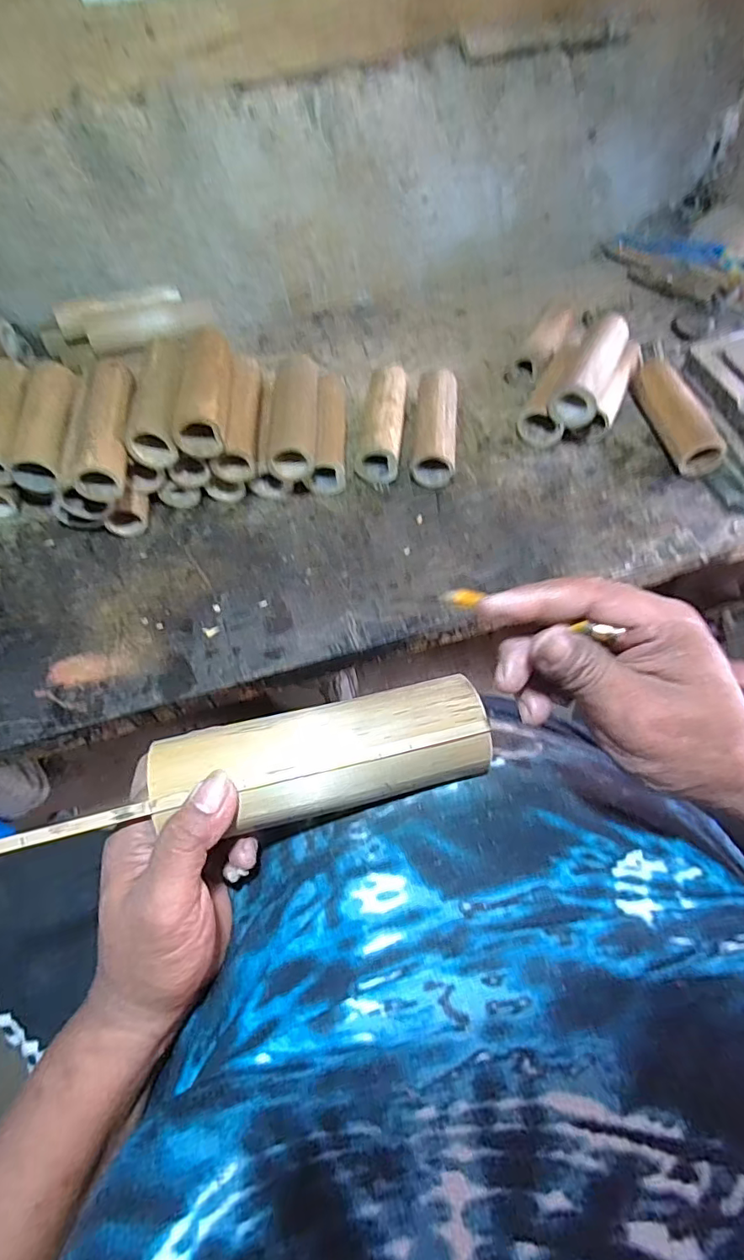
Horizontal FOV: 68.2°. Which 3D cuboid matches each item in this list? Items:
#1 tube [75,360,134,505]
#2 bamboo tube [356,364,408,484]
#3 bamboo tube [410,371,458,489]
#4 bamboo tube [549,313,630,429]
[{"bbox_3d":[-0.296,-0.228,0.618,0.046,0.054,0.170,-6,59,0],"label":"tube"},{"bbox_3d":[0.017,-0.283,0.744,0.058,0.055,0.181,6,60,7],"label":"bamboo tube"},{"bbox_3d":[0.085,-0.277,0.738,0.054,0.057,0.188,3,59,5],"label":"bamboo tube"},{"bbox_3d":[0.284,-0.342,0.709,0.056,0.057,0.176,23,63,16],"label":"bamboo tube"}]

